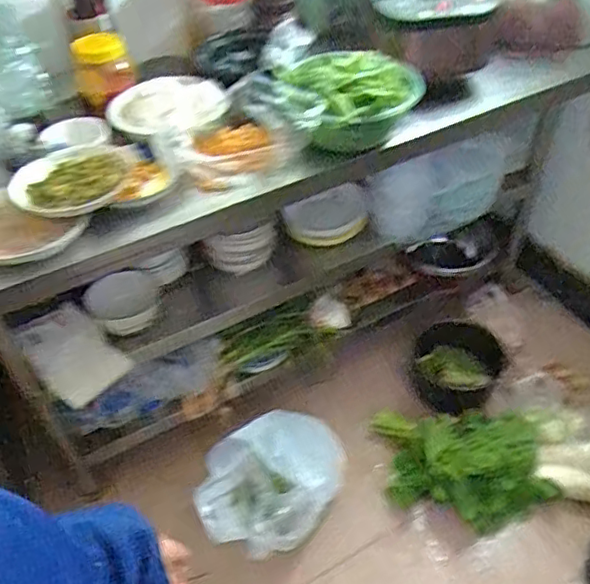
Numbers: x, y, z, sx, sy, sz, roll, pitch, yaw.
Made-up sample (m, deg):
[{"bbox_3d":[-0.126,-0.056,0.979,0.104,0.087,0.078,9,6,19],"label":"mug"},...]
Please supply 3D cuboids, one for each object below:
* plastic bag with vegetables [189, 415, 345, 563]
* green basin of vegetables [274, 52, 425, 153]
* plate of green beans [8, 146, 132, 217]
[{"bbox_3d":[-0.038,0.446,1.401,0.383,0.167,0.266,-30,51,-23],"label":"plastic bag with vegetables"},{"bbox_3d":[0.094,-0.372,1.134,0.229,0.137,0.222,-2,45,2],"label":"green basin of vegetables"},{"bbox_3d":[-0.371,-0.184,0.990,0.194,0.046,0.165,-19,47,-15],"label":"plate of green beans"}]

